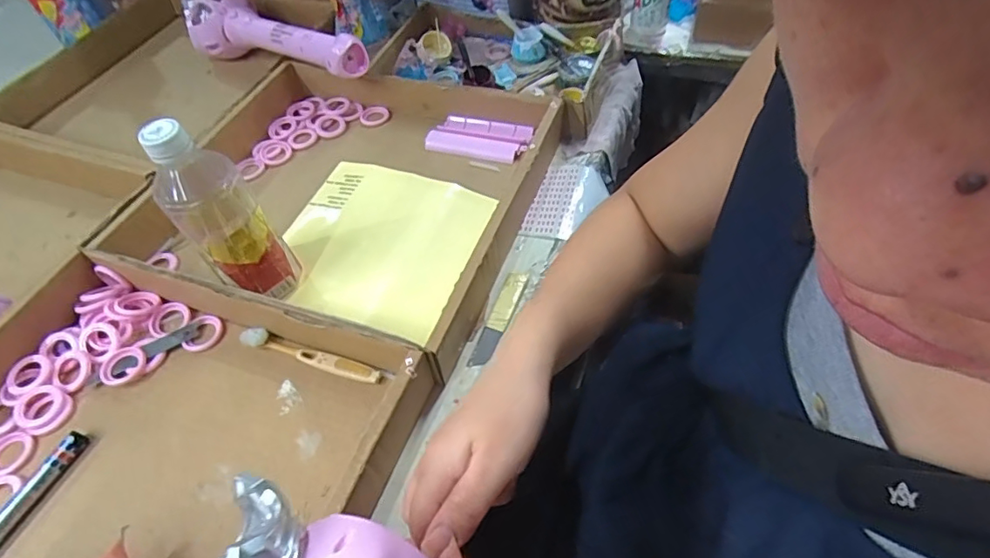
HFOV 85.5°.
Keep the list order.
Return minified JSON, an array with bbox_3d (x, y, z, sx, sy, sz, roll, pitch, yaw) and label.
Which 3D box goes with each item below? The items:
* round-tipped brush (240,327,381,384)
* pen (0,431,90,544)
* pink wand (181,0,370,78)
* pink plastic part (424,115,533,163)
[{"bbox_3d":[-0.162,0.067,0.467,0.137,0.015,0.015,14,55,15],"label":"round-tipped brush"},{"bbox_3d":[-0.358,0.169,0.406,0.019,0.014,0.111,14,55,15],"label":"pen"},{"bbox_3d":[-0.305,-0.319,0.726,0.359,0.088,0.072,25,58,22],"label":"pink wand"},{"bbox_3d":[-0.019,-0.168,0.638,0.119,0.012,0.059,13,55,15],"label":"pink plastic part"}]

